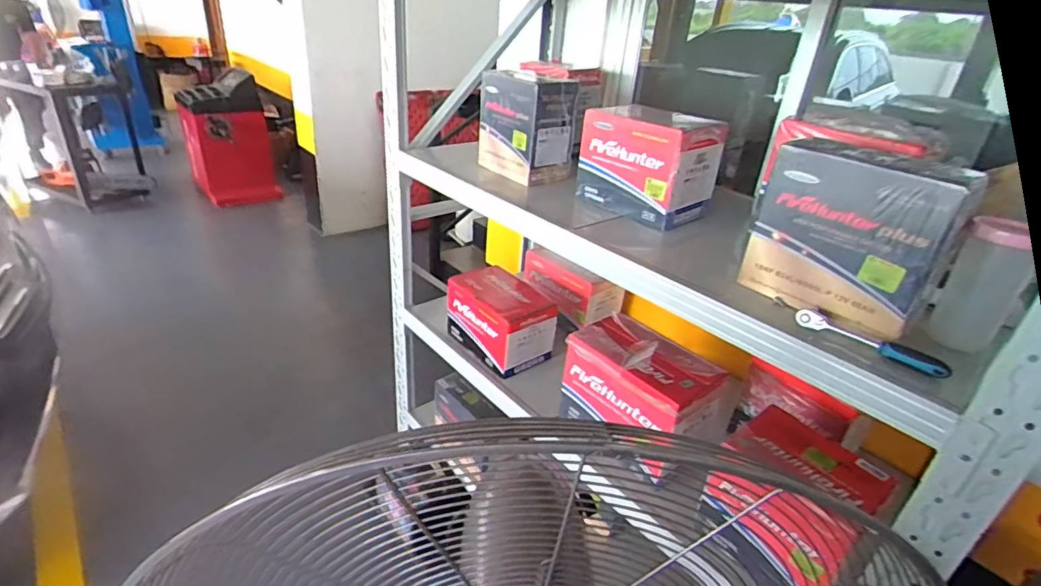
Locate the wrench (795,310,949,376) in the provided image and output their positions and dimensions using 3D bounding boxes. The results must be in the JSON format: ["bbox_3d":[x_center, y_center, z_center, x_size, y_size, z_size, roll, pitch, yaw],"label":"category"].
[{"bbox_3d":[0.495,0.067,0.748,0.192,0.027,0.031,27,35,33],"label":"wrench"}]

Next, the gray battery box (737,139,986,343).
[{"bbox_3d":[0.511,-0.090,0.811,0.177,0.242,0.254,-19,37,-37],"label":"gray battery box"}]

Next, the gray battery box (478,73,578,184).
[{"bbox_3d":[0.017,-0.416,1.300,0.135,0.238,0.226,-19,37,-38],"label":"gray battery box"}]

